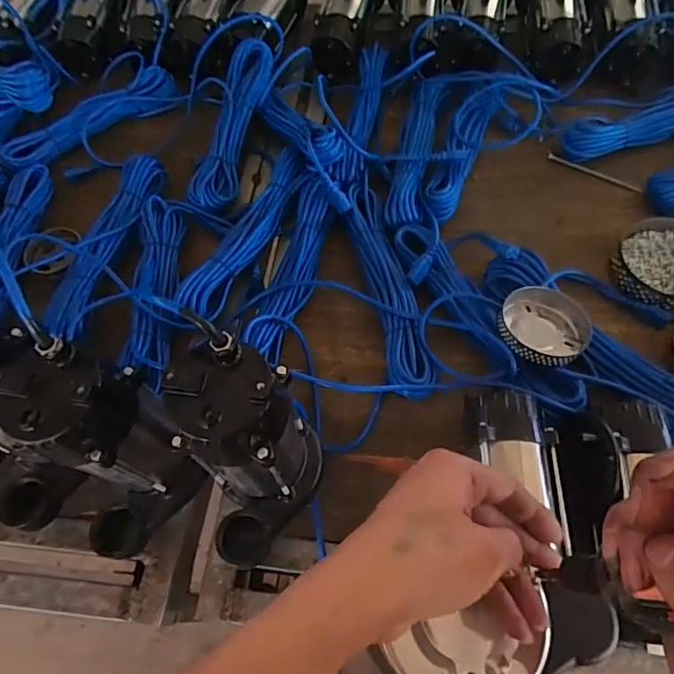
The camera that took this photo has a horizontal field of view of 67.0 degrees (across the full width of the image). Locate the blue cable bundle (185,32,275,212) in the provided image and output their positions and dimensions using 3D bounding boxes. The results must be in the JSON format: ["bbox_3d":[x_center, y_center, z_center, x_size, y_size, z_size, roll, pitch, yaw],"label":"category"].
[{"bbox_3d":[-0.177,-0.362,0.866,0.077,0.078,0.341,8,63,8],"label":"blue cable bundle"}]

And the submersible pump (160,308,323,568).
[{"bbox_3d":[-0.083,0.110,0.467,0.100,0.243,0.166,12,63,10],"label":"submersible pump"}]

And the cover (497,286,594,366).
[{"bbox_3d":[0.256,-0.012,0.634,0.105,0.044,0.108,23,66,15],"label":"cover"}]

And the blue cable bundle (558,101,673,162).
[{"bbox_3d":[0.535,-0.355,0.840,0.345,0.048,0.056,-14,62,-4],"label":"blue cable bundle"}]

